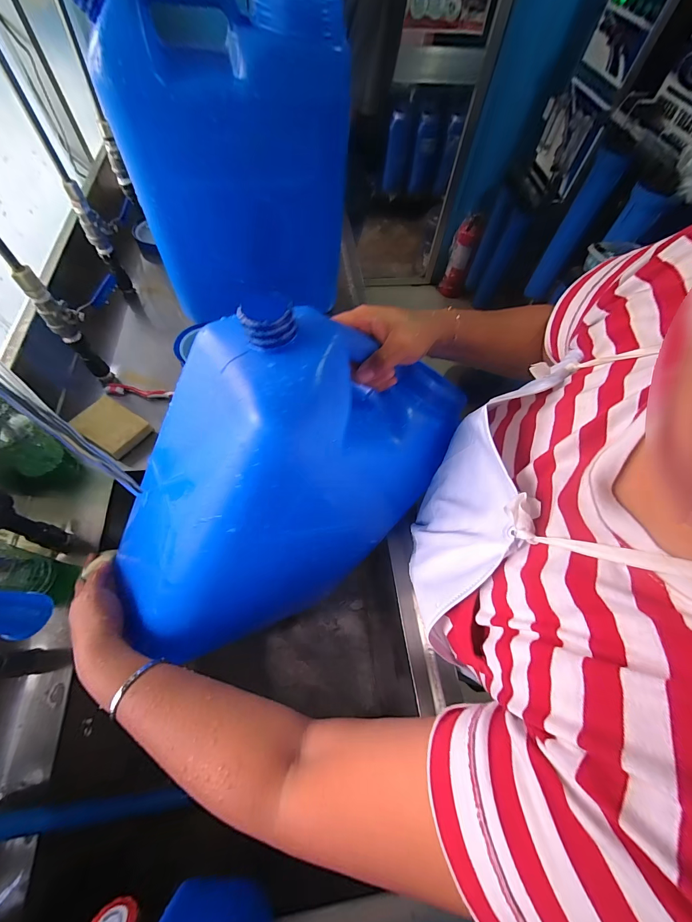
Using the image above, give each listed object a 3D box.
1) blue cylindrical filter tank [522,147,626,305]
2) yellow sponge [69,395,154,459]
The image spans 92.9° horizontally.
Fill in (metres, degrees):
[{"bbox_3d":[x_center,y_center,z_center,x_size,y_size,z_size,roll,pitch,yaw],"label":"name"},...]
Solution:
[{"bbox_3d":[0.874,-0.887,1.289,0.108,0.489,0.093,33,65,13],"label":"blue cylindrical filter tank"},{"bbox_3d":[-0.391,-0.058,0.553,0.095,0.033,0.073,31,65,12],"label":"yellow sponge"}]

